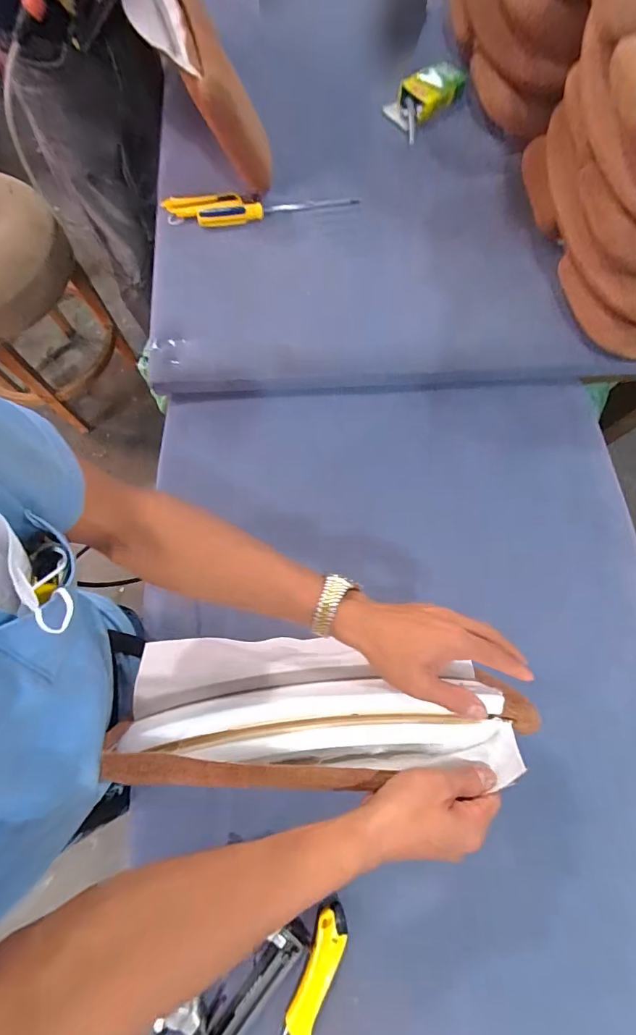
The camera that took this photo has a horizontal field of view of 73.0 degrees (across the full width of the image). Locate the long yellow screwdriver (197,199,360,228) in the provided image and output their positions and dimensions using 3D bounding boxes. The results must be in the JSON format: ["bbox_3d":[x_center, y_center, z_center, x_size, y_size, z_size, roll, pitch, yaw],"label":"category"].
[{"bbox_3d":[-0.074,-0.556,0.782,0.289,0.025,0.028,-5,74,-2],"label":"long yellow screwdriver"}]

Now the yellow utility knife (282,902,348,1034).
[{"bbox_3d":[-0.003,0.546,0.502,0.039,0.013,0.164,21,75,6],"label":"yellow utility knife"}]

